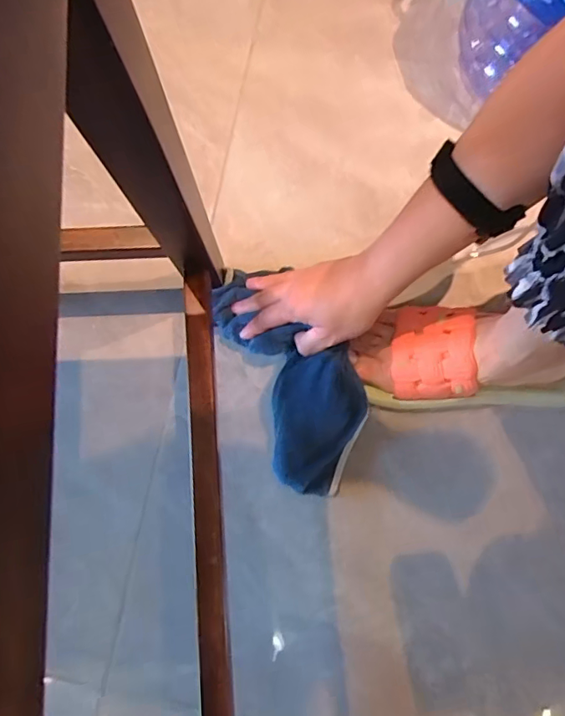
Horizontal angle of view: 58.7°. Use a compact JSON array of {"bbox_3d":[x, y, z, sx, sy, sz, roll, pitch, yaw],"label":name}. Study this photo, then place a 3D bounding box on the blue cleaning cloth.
[{"bbox_3d":[0.006,0.010,0.504,0.106,0.058,0.244,-26,77,-6],"label":"blue cleaning cloth"}]

